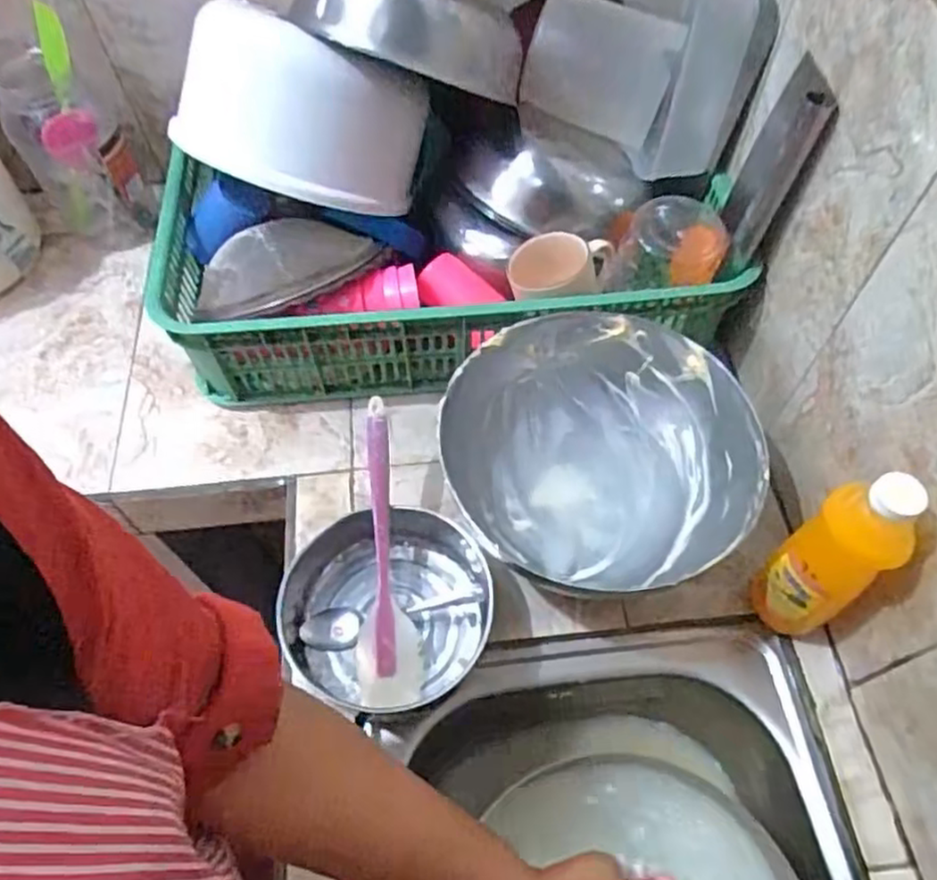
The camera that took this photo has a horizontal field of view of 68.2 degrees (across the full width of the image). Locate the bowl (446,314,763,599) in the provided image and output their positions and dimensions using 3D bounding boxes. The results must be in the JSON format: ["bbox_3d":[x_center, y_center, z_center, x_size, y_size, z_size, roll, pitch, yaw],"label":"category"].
[{"bbox_3d":[0.123,0.000,0.662,0.280,0.120,0.245,15,69,7],"label":"bowl"}]

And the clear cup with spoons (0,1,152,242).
[{"bbox_3d":[-0.468,-0.346,0.824,0.118,0.225,0.112,-28,62,-16],"label":"clear cup with spoons"}]

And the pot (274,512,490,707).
[{"bbox_3d":[-0.068,0.156,0.640,0.191,0.071,0.172,-30,62,-16],"label":"pot"}]

